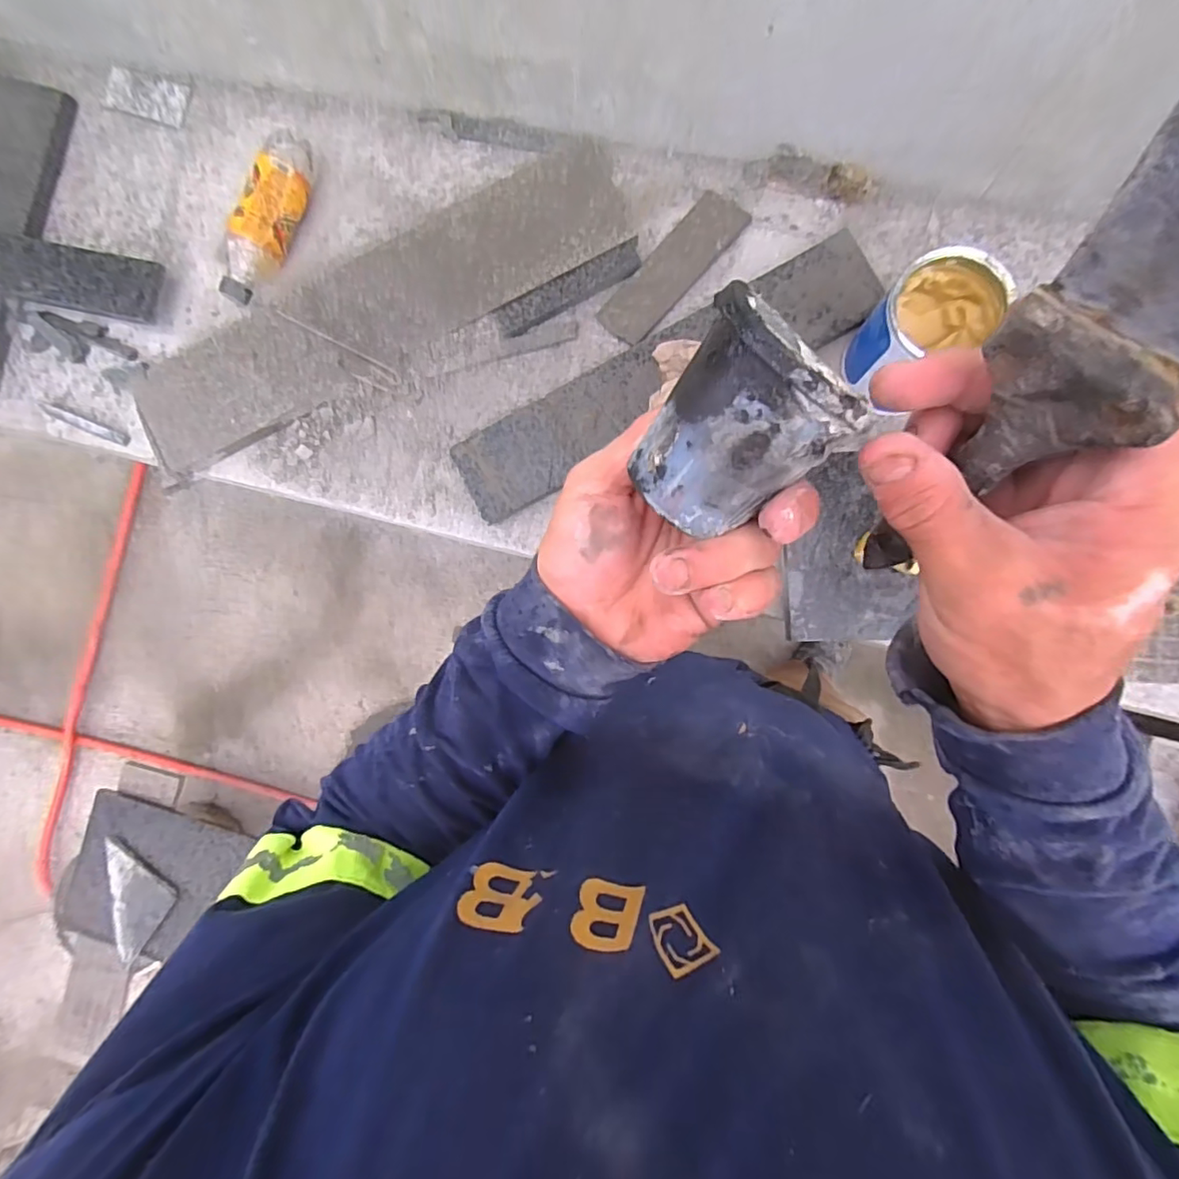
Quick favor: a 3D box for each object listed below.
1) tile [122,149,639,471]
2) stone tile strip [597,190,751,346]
[{"bbox_3d":[-0.230,-0.308,0.629,0.581,0.012,0.153,-27,86,3],"label":"tile"},{"bbox_3d":[0.088,-0.346,0.612,0.056,0.010,0.183,43,91,5],"label":"stone tile strip"}]

